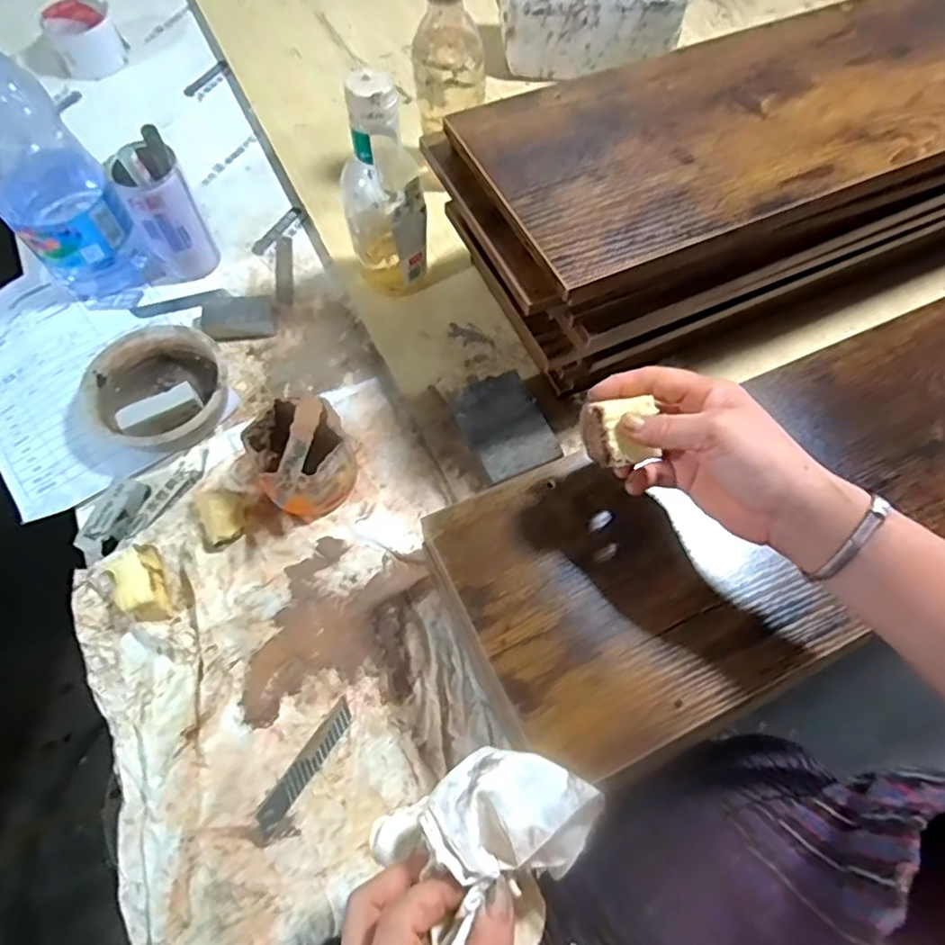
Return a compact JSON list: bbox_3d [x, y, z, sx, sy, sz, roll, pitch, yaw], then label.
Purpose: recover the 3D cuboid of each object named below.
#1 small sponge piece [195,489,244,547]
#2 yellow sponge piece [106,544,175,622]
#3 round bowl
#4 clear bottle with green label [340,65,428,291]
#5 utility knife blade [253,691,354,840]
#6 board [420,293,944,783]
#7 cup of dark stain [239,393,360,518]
[{"bbox_3d":[-0.211,0.035,0.521,0.036,0.033,0.049,-27,68,-13],"label":"small sponge piece"},{"bbox_3d":[-0.265,0.092,0.495,0.036,0.032,0.066,-26,67,-12],"label":"yellow sponge piece"},{"bbox_3d":[-0.292,-0.077,0.582,0.121,0.040,0.121,0,64,-1],"label":"round bowl"},{"bbox_3d":[-0.081,-0.240,0.560,0.064,0.209,0.062,32,68,14],"label":"clear bottle with green label"},{"bbox_3d":[-0.122,0.214,0.454,0.019,0.004,0.098,33,68,14],"label":"utility knife blade"},{"bbox_3d":[0.605,-0.141,0.533,1.318,0.032,0.202,-23,67,-11],"label":"board"},{"bbox_3d":[-0.143,-0.013,0.523,0.077,0.081,0.080,0,64,-1],"label":"cup of dark stain"}]

